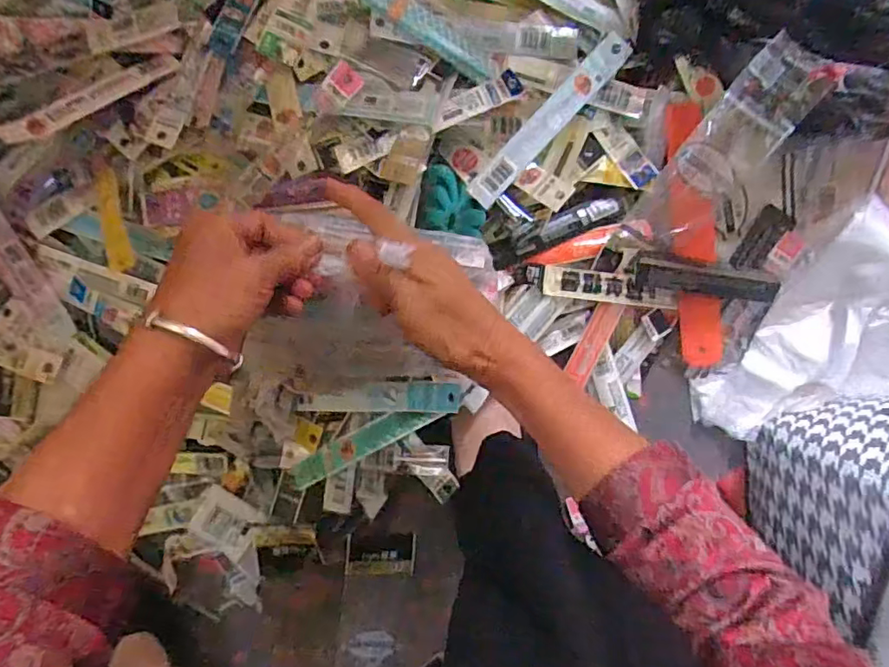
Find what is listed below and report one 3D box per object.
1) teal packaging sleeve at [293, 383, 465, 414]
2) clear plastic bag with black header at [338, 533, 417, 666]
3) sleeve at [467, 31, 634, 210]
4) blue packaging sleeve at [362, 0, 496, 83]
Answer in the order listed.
[{"bbox_3d":[-0.056,0.054,0.470,0.136,0.005,0.025,-2,101,13],"label":"teal packaging sleeve"},{"bbox_3d":[-0.070,0.296,0.552,0.064,0.014,0.196,6,95,0],"label":"clear plastic bag with black header"},{"bbox_3d":[0.087,-0.178,0.468,0.025,0.008,0.175,43,90,-2],"label":"sleeve"},{"bbox_3d":[-0.013,-0.259,0.475,0.128,0.010,0.026,32,95,-2],"label":"blue packaging sleeve"}]

